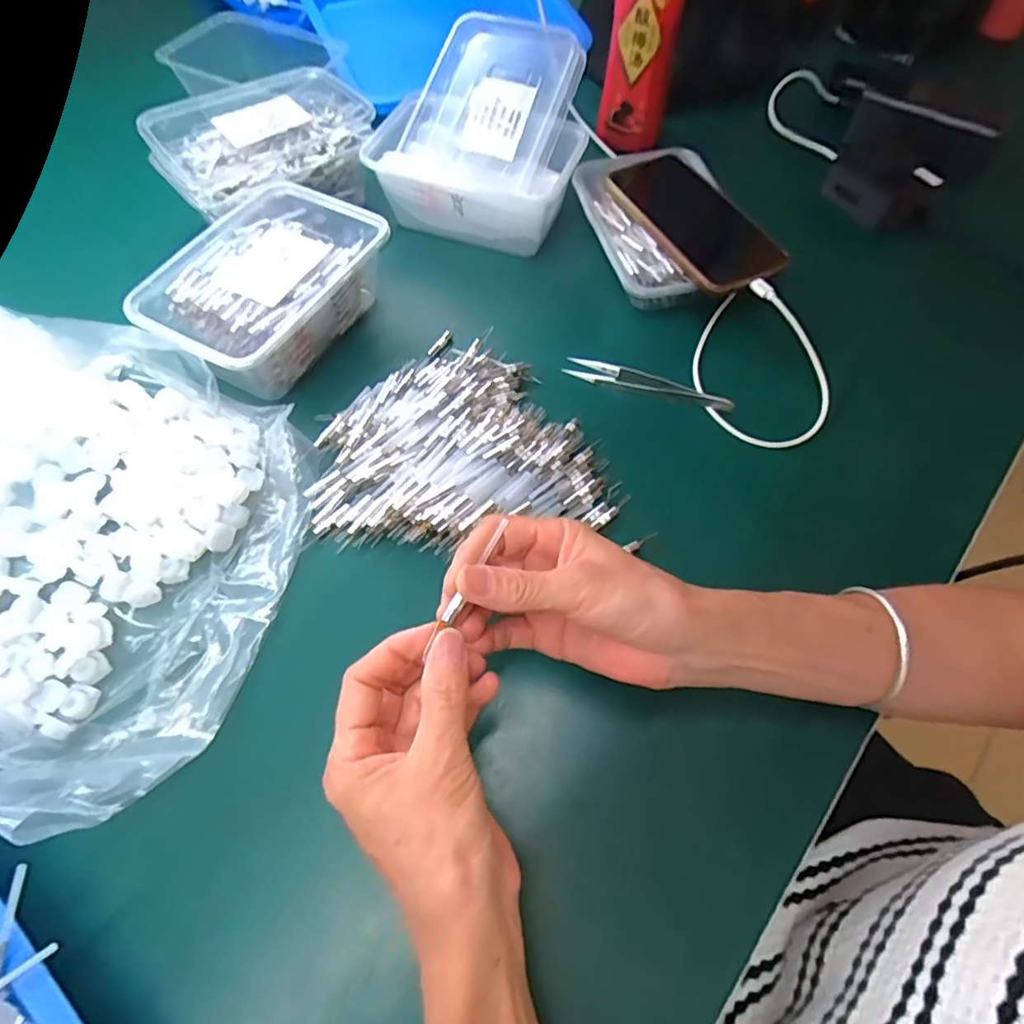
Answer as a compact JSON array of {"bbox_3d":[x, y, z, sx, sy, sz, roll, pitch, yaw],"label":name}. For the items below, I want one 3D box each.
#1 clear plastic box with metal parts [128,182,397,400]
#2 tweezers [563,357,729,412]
[{"bbox_3d":[-0.184,-0.167,0.443,0.128,0.051,0.173,30,64,14],"label":"clear plastic box with metal parts"},{"bbox_3d":[0.099,-0.095,0.434,0.123,0.011,0.016,22,63,10],"label":"tweezers"}]

